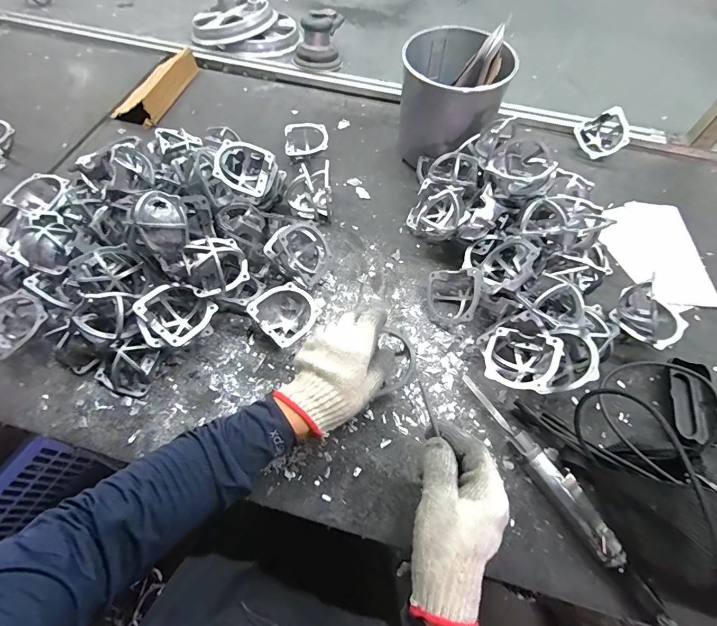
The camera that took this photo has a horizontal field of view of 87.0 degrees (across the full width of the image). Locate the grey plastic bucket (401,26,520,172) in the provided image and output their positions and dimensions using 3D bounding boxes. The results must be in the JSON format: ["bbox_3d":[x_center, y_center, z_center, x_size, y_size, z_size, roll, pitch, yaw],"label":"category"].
[{"bbox_3d":[0.159,-0.369,0.674,0.171,0.176,0.186,16,61,8],"label":"grey plastic bucket"}]

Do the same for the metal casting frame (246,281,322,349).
[{"bbox_3d":[-0.099,0.006,0.533,0.086,0.046,0.076,41,67,20],"label":"metal casting frame"}]

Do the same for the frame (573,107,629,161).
[{"bbox_3d":[0.472,-0.344,0.730,0.073,0.060,0.081,-23,63,-14],"label":"frame"}]

